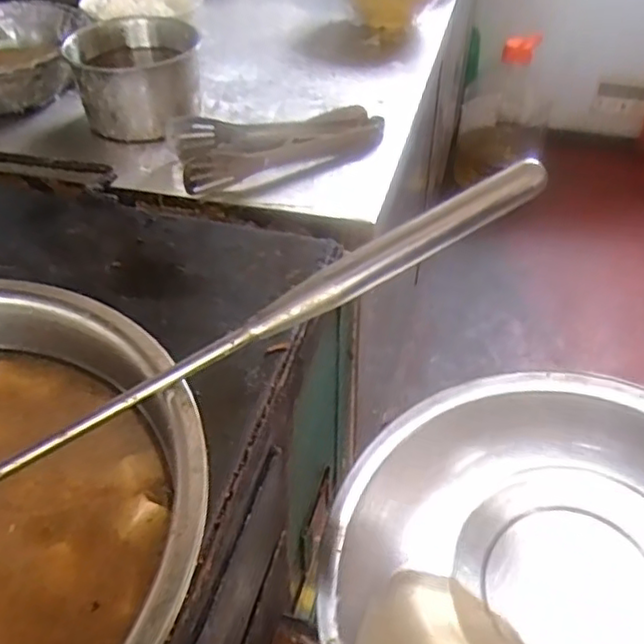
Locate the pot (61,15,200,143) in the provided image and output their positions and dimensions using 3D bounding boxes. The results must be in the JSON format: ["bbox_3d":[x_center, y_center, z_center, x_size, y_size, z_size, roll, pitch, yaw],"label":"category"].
[{"bbox_3d":[-0.206,-0.272,0.739,0.139,0.079,0.138,-11,45,-11],"label":"pot"}]

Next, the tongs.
[{"bbox_3d":[-0.046,-0.194,0.702,0.223,0.033,0.104,-10,45,-10],"label":"tongs"}]

